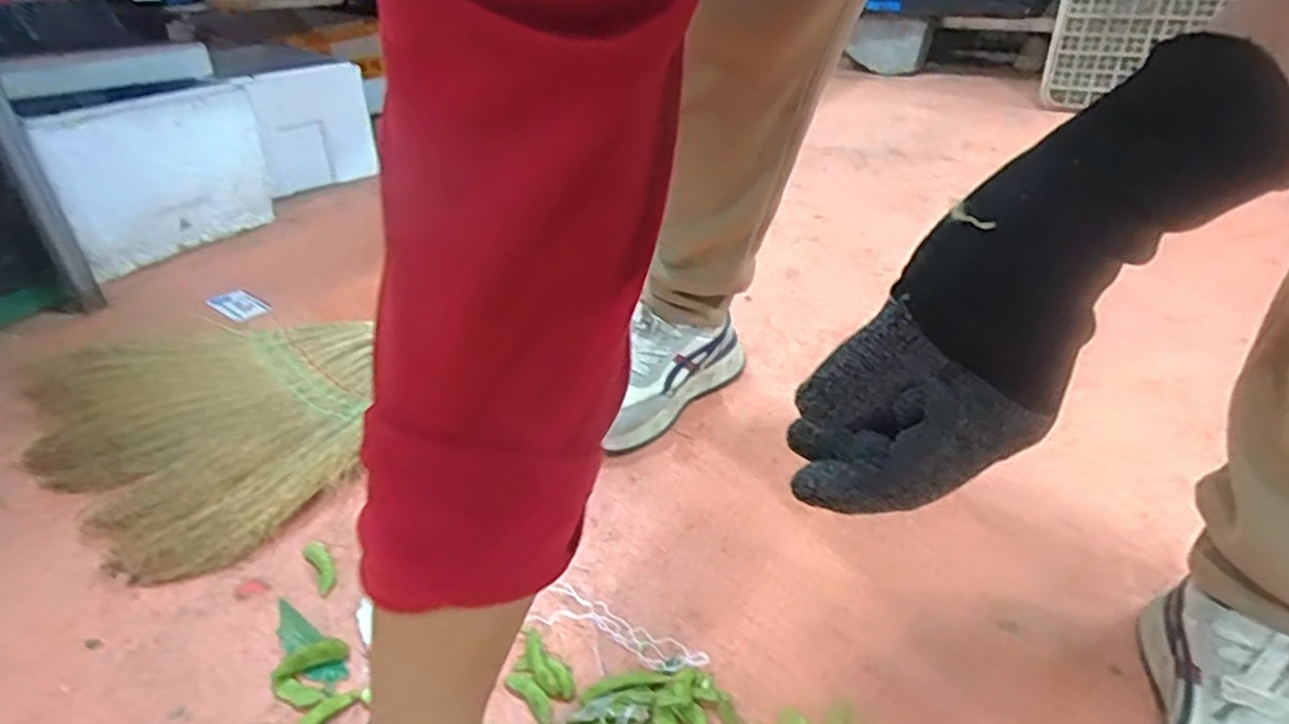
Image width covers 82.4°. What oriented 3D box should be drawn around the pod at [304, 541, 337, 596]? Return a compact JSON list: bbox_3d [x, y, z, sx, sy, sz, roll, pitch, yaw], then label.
[{"bbox_3d":[-0.272,0.170,0.619,0.019,0.008,0.070,-22,37,-29],"label":"pod"}]

